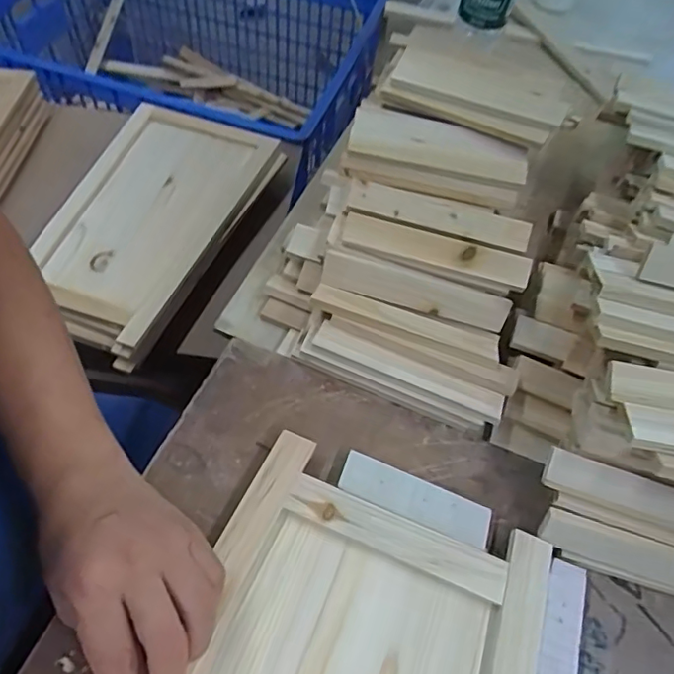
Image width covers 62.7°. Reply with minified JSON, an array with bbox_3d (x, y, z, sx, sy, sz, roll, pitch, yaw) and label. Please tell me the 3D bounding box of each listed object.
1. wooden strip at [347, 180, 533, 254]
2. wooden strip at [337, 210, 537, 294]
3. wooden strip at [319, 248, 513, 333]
[{"bbox_3d":[0.087,-0.105,0.472,0.154,0.010,0.035,17,67,2],"label":"wooden strip"},{"bbox_3d":[0.082,-0.071,0.462,0.154,0.008,0.030,17,80,4],"label":"wooden strip"},{"bbox_3d":[0.064,-0.038,0.462,0.155,0.009,0.031,17,97,2],"label":"wooden strip"}]

